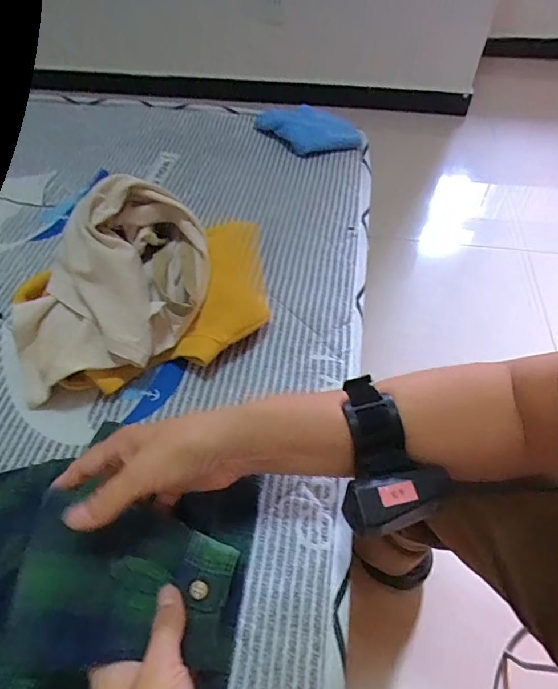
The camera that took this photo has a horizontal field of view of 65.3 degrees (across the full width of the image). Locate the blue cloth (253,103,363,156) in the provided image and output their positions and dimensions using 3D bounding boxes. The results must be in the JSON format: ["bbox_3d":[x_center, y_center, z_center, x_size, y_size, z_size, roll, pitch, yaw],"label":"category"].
[{"bbox_3d":[0.035,-0.332,0.682,0.179,0.038,0.071,18,55,14],"label":"blue cloth"}]

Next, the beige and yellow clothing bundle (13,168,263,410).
[{"bbox_3d":[-0.135,-0.058,0.427,0.264,0.129,0.151,-15,54,-10],"label":"beige and yellow clothing bundle"}]

